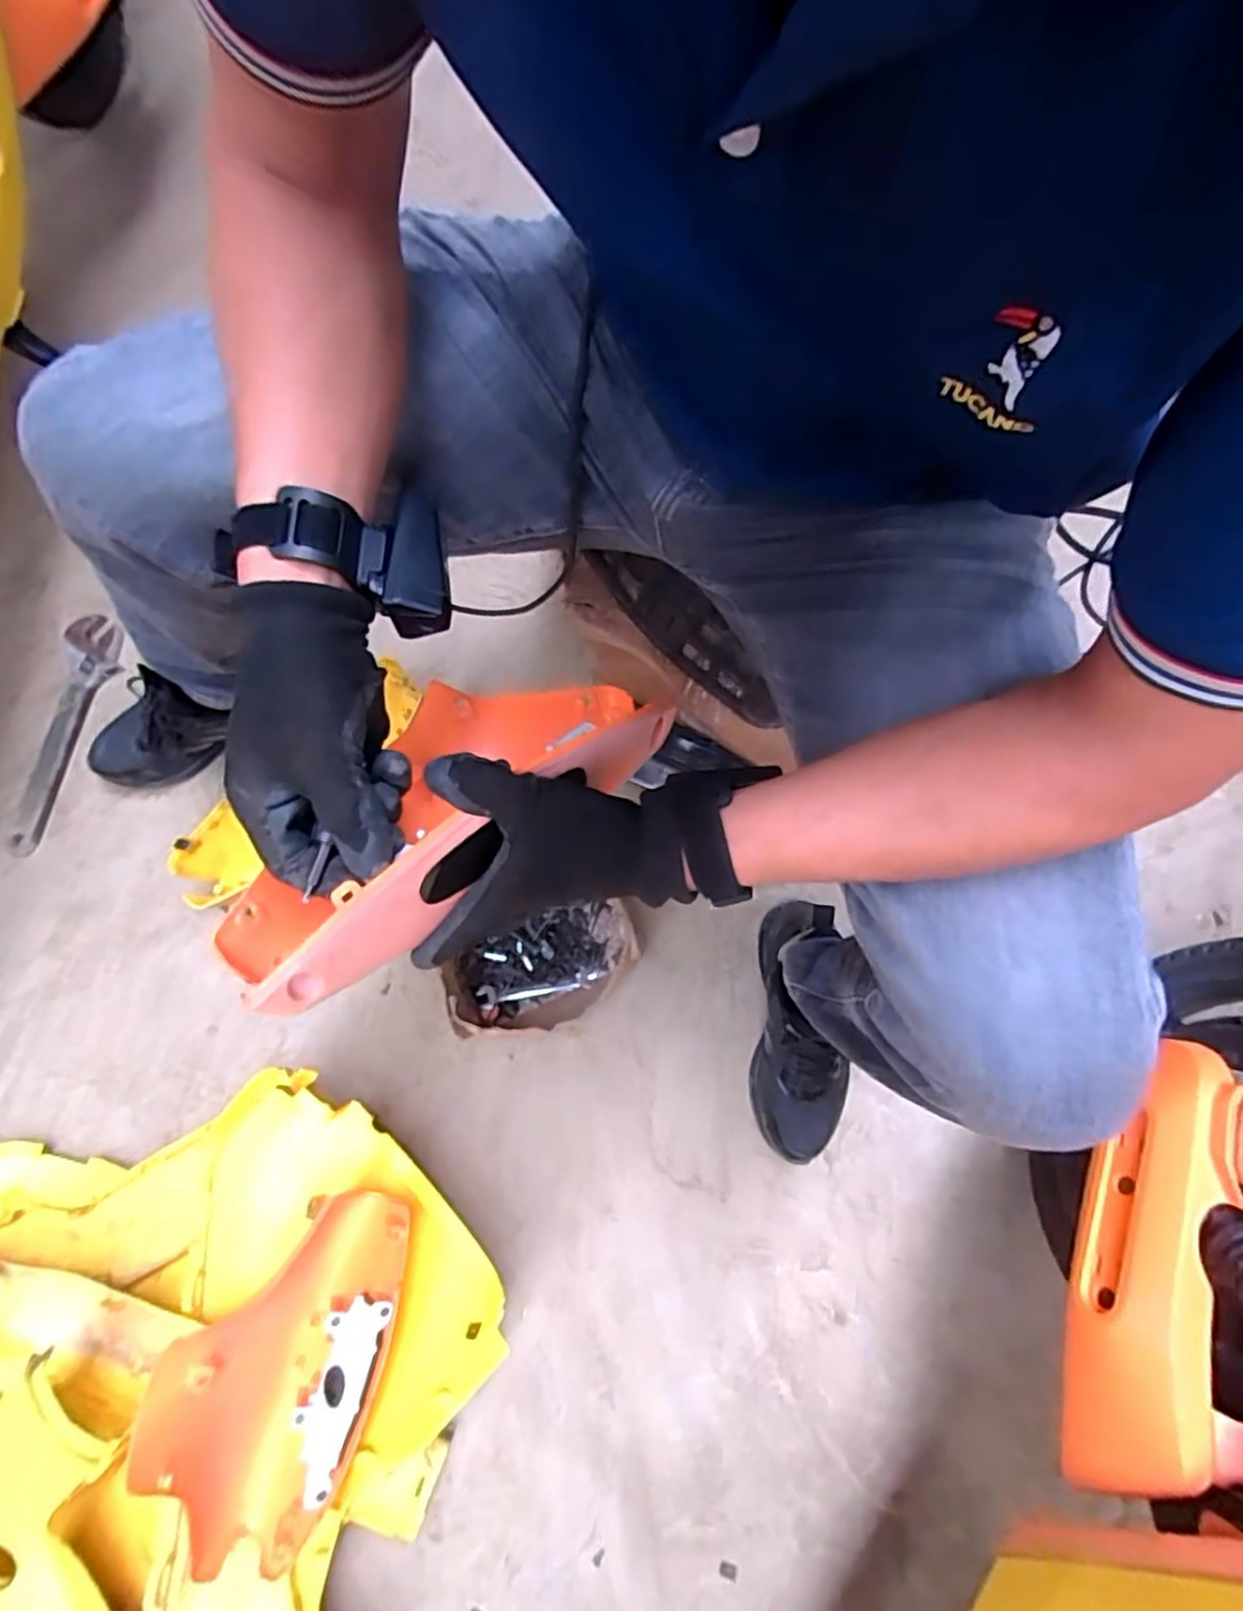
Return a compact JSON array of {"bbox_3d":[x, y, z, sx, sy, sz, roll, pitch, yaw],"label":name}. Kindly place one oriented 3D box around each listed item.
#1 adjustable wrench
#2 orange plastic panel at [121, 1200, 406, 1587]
[{"bbox_3d":[-0.672,-0.087,0.822,0.067,0.014,0.294,13,80,3],"label":"adjustable wrench"},{"bbox_3d":[-0.292,0.492,0.587,0.157,0.114,0.289,13,80,2],"label":"orange plastic panel"}]

